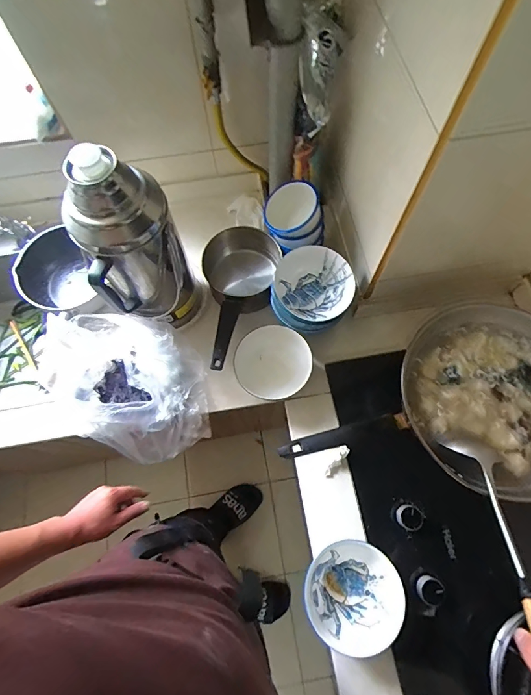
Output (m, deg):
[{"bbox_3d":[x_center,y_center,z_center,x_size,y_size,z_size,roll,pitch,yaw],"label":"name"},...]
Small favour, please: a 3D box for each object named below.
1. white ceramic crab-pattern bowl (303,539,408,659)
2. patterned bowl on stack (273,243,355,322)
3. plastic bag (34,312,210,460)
[{"bbox_3d":[0.135,0.386,0.602,0.150,0.086,0.148,-34,73,-11],"label":"white ceramic crab-pattern bowl"},{"bbox_3d":[0.094,-0.115,0.706,0.133,0.084,0.132,0,70,1],"label":"patterned bowl on stack"},{"bbox_3d":[-0.257,0.062,0.693,0.316,0.146,0.239,33,74,12],"label":"plastic bag"}]

